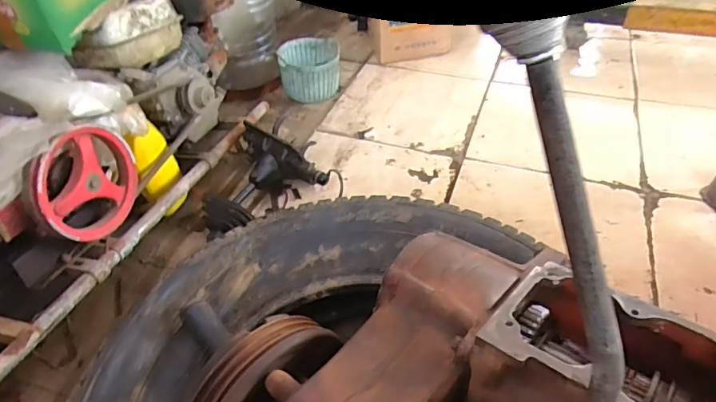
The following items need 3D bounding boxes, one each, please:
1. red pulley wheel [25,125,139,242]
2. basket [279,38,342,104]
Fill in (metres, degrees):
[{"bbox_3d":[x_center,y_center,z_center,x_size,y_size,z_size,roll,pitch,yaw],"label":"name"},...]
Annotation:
[{"bbox_3d":[-0.443,-0.029,0.774,0.043,0.174,0.195,7,44,11],"label":"red pulley wheel"},{"bbox_3d":[-0.138,-0.383,1.388,0.174,0.132,0.168,-6,43,-3],"label":"basket"}]

